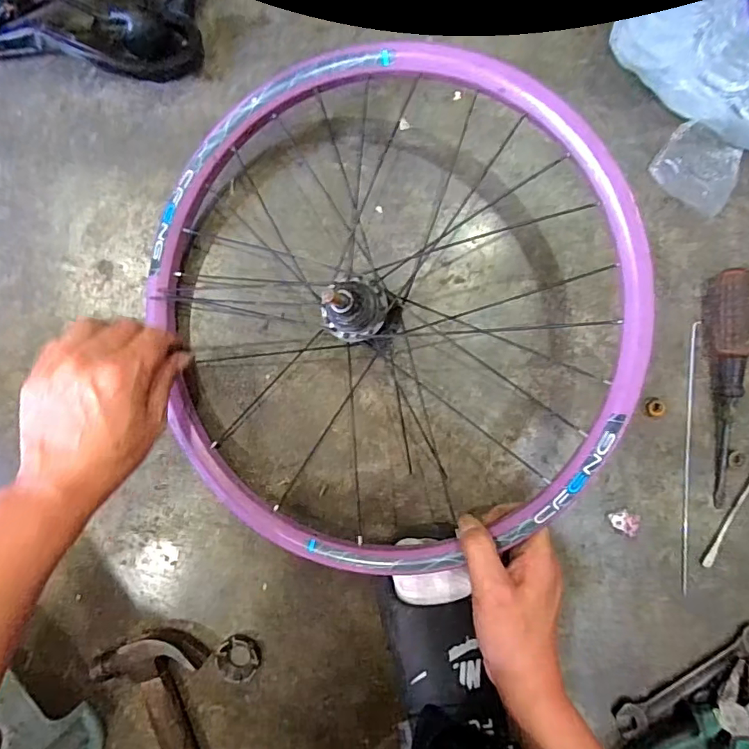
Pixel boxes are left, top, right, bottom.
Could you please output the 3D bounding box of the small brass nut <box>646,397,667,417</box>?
[{"bbox_3d":[0.261,0.030,0.456,0.018,0.006,0.017,0,92,3],"label":"small brass nut"}]

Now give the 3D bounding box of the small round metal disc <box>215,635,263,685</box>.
[{"bbox_3d":[-0.131,0.275,0.478,0.042,0.008,0.044,0,92,3],"label":"small round metal disc"}]

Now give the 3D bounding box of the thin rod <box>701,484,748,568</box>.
[{"bbox_3d":[0.333,0.132,0.456,0.009,0.006,0.106,26,93,2],"label":"thin rod"}]

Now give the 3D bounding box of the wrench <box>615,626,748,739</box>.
[{"bbox_3d":[0.295,0.285,0.456,0.158,0.004,0.025,-33,70,2],"label":"wrench"}]

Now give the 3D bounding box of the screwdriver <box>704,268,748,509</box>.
[{"bbox_3d":[0.320,0.014,0.438,0.028,0.036,0.208,-3,92,3],"label":"screwdriver"}]

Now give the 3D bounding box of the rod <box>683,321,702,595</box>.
[{"bbox_3d":[0.293,0.077,0.459,0.011,0.005,0.249,2,92,3],"label":"rod"}]

